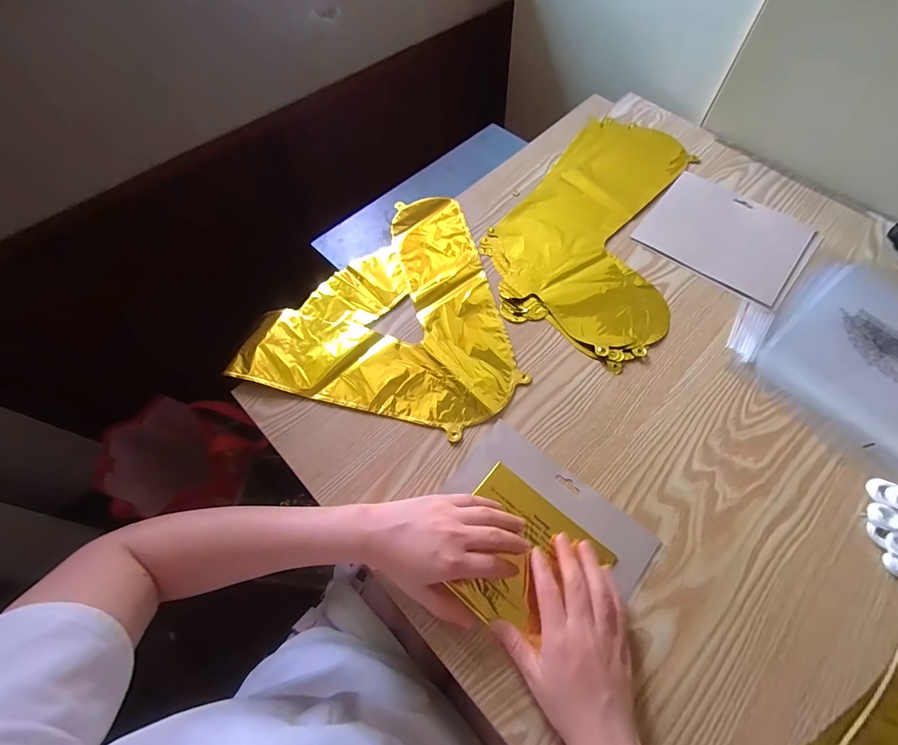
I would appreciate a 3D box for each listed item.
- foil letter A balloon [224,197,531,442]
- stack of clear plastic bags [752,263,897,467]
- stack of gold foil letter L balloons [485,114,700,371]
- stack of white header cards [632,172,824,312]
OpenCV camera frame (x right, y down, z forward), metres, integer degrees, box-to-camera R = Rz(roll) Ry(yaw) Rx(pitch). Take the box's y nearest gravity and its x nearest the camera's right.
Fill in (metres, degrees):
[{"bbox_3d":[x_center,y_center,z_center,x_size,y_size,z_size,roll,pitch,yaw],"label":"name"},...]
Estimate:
[{"bbox_3d":[-0.053,-0.105,0.514,0.311,0.009,0.335,15,65,9],"label":"foil letter A balloon"},{"bbox_3d":[0.497,-0.020,0.455,0.250,0.012,0.218,-40,69,-17],"label":"stack of clear plastic bags"},{"bbox_3d":[0.225,-0.216,0.565,0.245,0.007,0.424,30,68,15],"label":"stack of gold foil letter L balloons"},{"bbox_3d":[0.379,-0.188,0.547,0.197,0.005,0.165,37,70,18],"label":"stack of white header cards"}]

